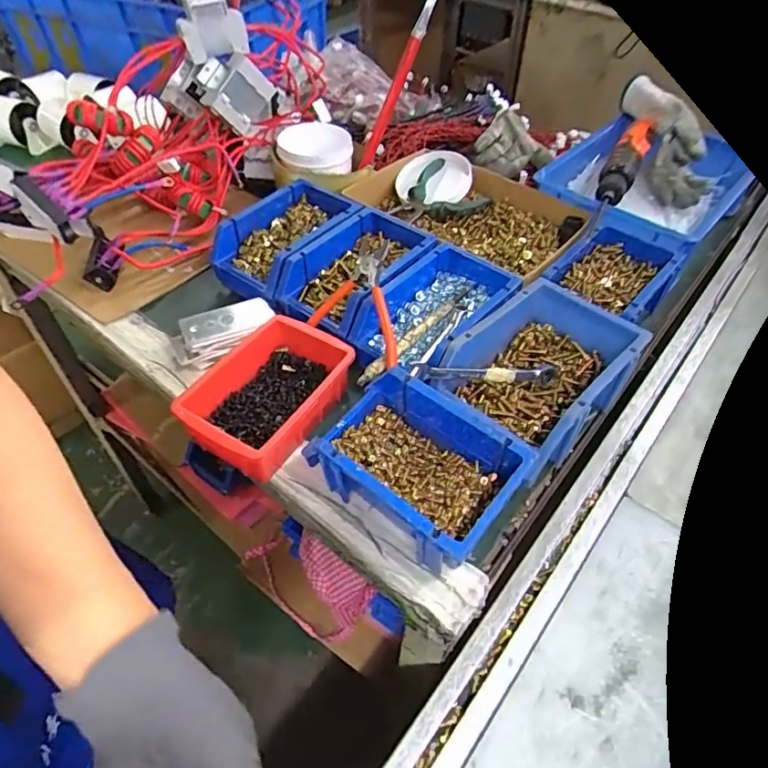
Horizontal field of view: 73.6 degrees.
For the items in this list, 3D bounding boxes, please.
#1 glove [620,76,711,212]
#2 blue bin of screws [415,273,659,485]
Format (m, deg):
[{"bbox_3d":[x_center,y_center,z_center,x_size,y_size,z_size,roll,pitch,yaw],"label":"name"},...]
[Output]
[{"bbox_3d":[0.388,-0.328,0.686,0.094,0.064,0.198,-4,75,-8],"label":"glove"},{"bbox_3d":[0.139,-0.014,0.468,0.181,0.065,0.124,-37,60,-27],"label":"blue bin of screws"}]

